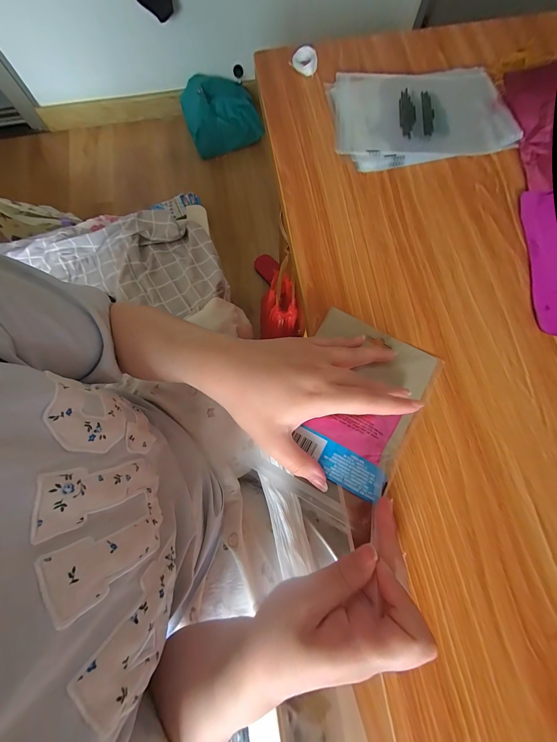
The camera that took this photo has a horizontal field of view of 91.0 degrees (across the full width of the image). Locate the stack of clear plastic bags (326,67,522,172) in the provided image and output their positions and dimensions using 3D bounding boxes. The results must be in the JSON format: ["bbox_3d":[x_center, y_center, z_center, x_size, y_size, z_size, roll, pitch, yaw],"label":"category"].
[{"bbox_3d":[0.169,-0.311,0.334,0.203,0.011,0.139,-6,77,0],"label":"stack of clear plastic bags"}]

